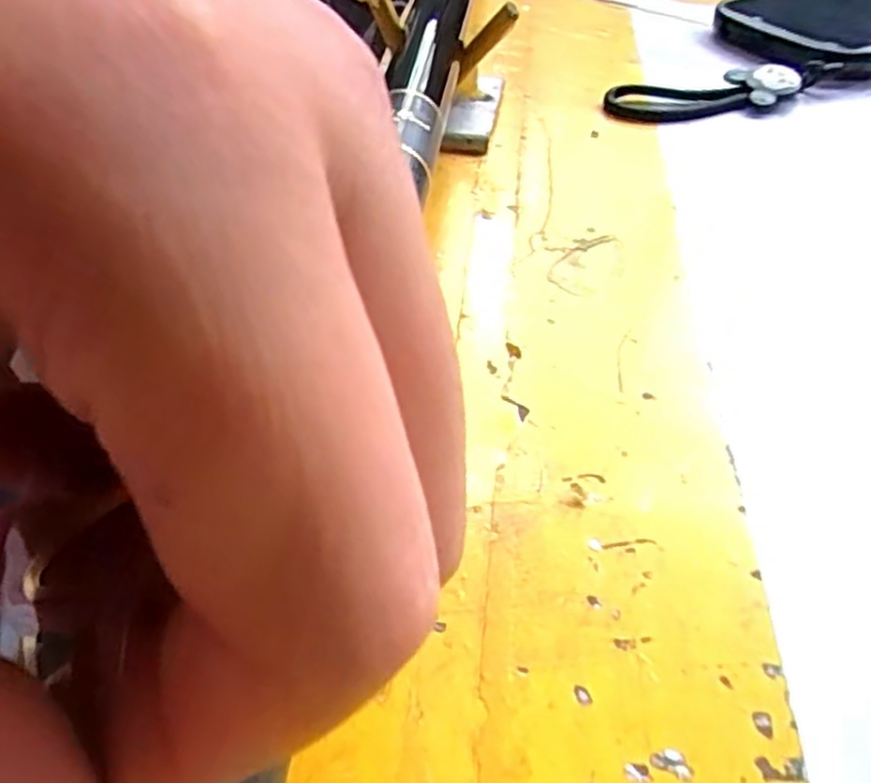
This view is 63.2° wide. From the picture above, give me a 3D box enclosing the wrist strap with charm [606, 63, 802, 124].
[{"bbox_3d":[0.104,-0.115,0.278,0.074,0.015,0.024,-11,44,-11],"label":"wrist strap with charm"}]

